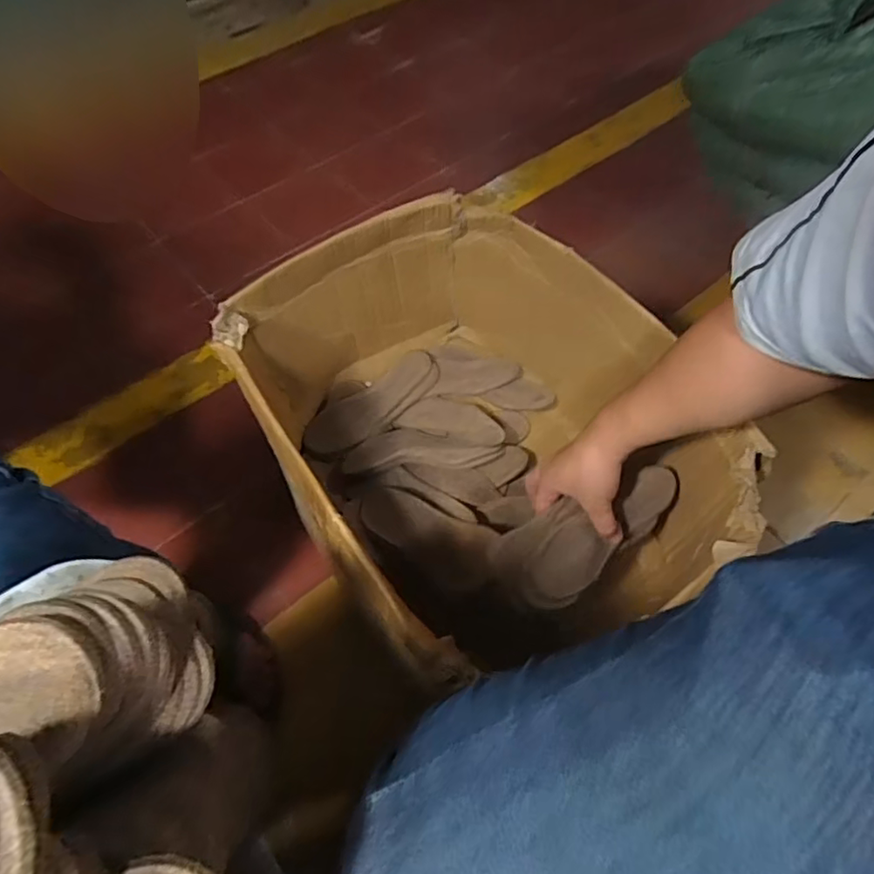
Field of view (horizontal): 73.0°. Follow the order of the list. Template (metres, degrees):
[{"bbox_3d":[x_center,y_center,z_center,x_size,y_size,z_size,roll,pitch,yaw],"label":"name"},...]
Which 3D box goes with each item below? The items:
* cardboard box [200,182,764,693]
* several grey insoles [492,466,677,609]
[{"bbox_3d":[0.050,0.011,0.773,0.437,0.303,0.596,-31,63,-17],"label":"cardboard box"},{"bbox_3d":[0.185,0.112,0.708,0.255,0.035,0.095,-28,89,-21],"label":"several grey insoles"}]

